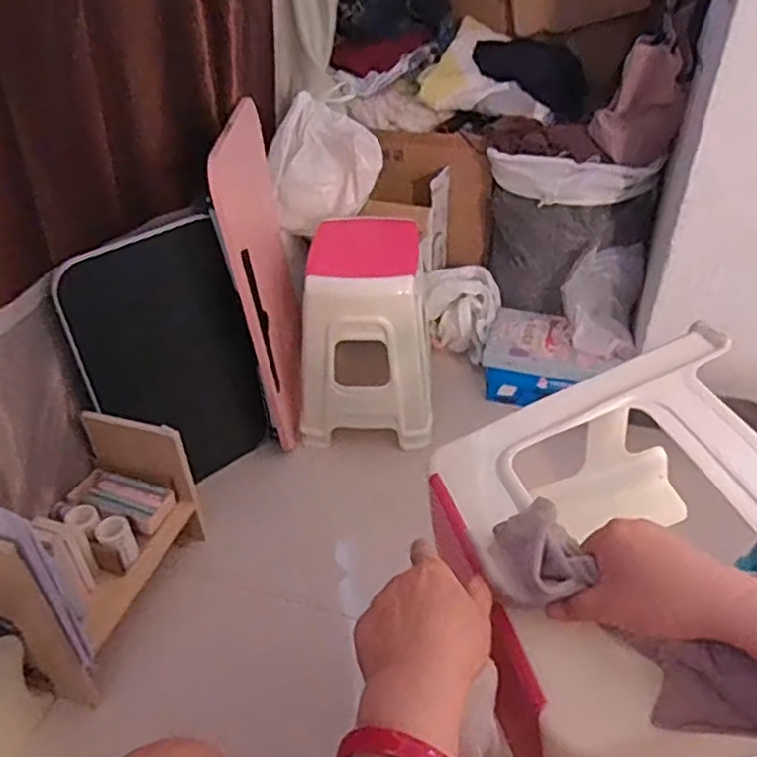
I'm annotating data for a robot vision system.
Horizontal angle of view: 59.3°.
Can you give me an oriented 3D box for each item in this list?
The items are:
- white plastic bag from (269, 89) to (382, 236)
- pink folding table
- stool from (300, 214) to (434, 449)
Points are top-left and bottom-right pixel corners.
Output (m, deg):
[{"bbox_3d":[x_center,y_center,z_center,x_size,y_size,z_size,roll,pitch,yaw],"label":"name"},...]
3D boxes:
[{"bbox_3d":[-0.110,-0.450,1.409,0.229,0.224,0.112,-1,38,0],"label":"white plastic bag"},{"bbox_3d":[-0.200,-0.189,1.237,0.030,0.551,0.369,-6,37,4],"label":"pink folding table"},{"bbox_3d":[-0.015,-0.096,1.294,0.241,0.326,0.290,2,38,4],"label":"stool"}]

